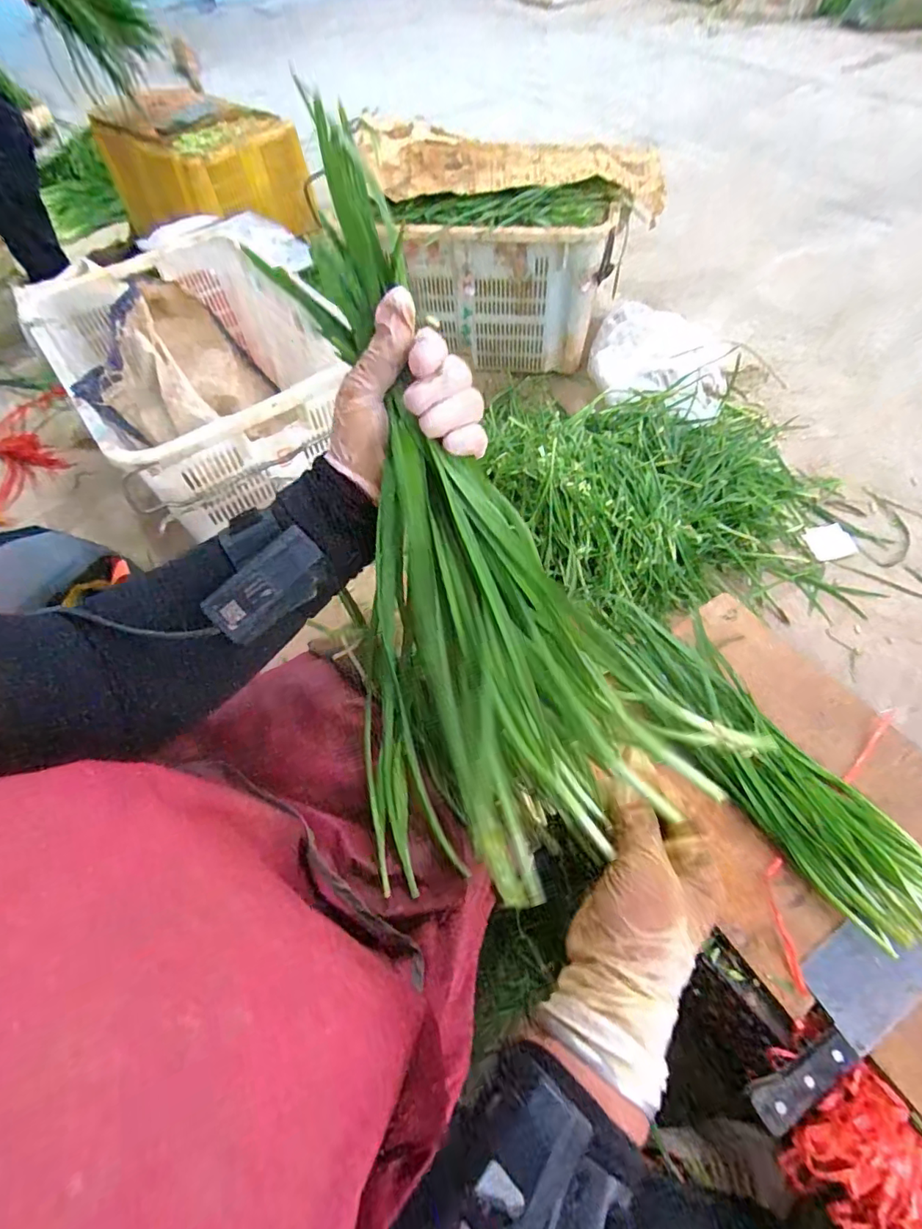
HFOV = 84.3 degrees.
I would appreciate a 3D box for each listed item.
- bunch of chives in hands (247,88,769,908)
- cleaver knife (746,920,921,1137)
[{"bbox_3d":[-0.005,-0.052,0.330,0.204,0.115,0.424,-18,91,-8],"label":"bunch of chives in hands"},{"bbox_3d":[0.347,0.326,0.445,0.267,0.013,0.069,-28,61,-14],"label":"cleaver knife"}]

